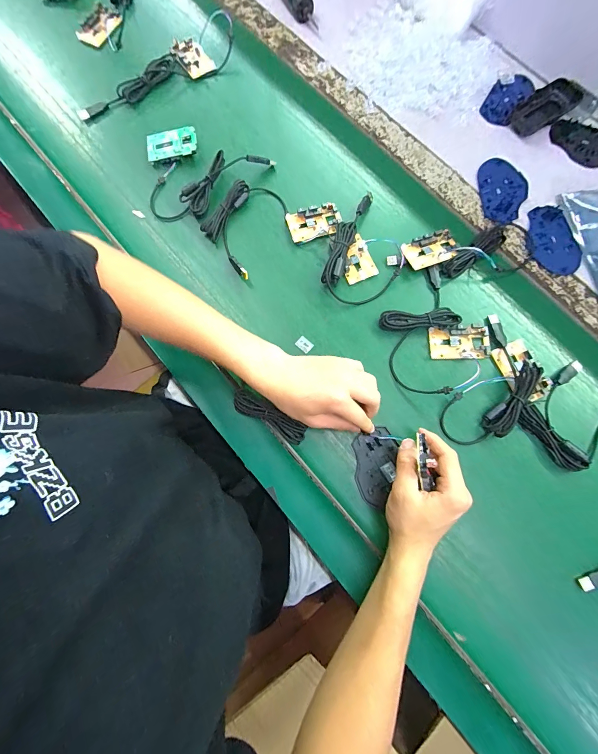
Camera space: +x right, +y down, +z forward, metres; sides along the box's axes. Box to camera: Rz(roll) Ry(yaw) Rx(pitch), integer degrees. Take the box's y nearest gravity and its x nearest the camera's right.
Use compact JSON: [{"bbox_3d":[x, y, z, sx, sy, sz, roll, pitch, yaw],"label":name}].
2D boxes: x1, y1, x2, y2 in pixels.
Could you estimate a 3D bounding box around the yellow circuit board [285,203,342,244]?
[{"bbox_3d":[0.023,-0.224,0.465,0.078,0.014,0.046,-16,78,-2],"label":"yellow circuit board"}]

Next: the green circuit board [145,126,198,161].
[{"bbox_3d":[-0.195,-0.357,0.488,0.076,0.009,0.044,-9,87,6],"label":"green circuit board"}]

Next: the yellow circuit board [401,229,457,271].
[{"bbox_3d":[0.184,-0.175,0.449,0.074,0.021,0.046,-23,78,-4],"label":"yellow circuit board"}]

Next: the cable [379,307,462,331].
[{"bbox_3d":[0.159,-0.077,0.430,0.100,0.021,0.026,-2,78,1],"label":"cable"}]

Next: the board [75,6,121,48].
[{"bbox_3d":[-0.340,-0.598,0.546,0.054,0.009,0.071,29,80,7],"label":"board"}]

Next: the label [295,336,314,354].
[{"bbox_3d":[0.007,-0.044,0.433,0.021,0.004,0.018,41,80,10],"label":"label"}]

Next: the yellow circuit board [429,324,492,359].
[{"bbox_3d":[0.213,-0.046,0.426,0.076,0.009,0.045,-3,78,1],"label":"yellow circuit board"}]

